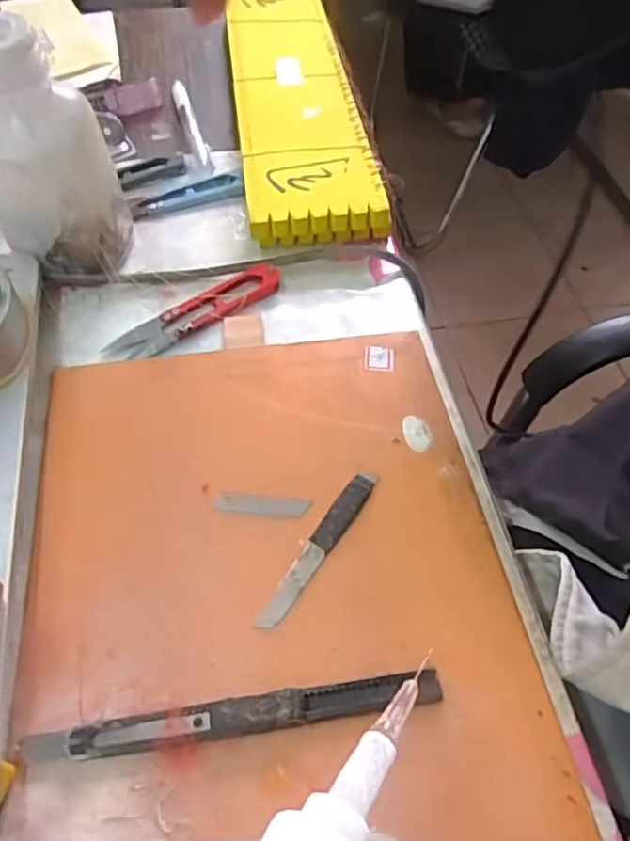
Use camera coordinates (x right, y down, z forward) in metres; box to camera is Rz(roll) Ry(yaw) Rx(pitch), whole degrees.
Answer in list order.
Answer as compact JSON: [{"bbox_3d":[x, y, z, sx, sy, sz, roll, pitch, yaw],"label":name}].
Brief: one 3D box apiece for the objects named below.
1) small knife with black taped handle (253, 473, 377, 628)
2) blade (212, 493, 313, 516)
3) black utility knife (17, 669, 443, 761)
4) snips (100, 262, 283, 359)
[{"bbox_3d":[0.002,0.050,0.259,0.012,0.004,0.079,30,58,20],"label":"small knife with black taped handle"},{"bbox_3d":[-0.023,0.036,0.272,0.040,0.004,0.009,4,58,2],"label":"blade"},{"bbox_3d":[-0.026,0.101,0.218,0.141,0.009,0.012,-6,53,-5],"label":"black utility knife"},{"bbox_3d":[-0.063,-0.059,0.337,0.101,0.009,0.021,-29,59,-21],"label":"snips"}]

